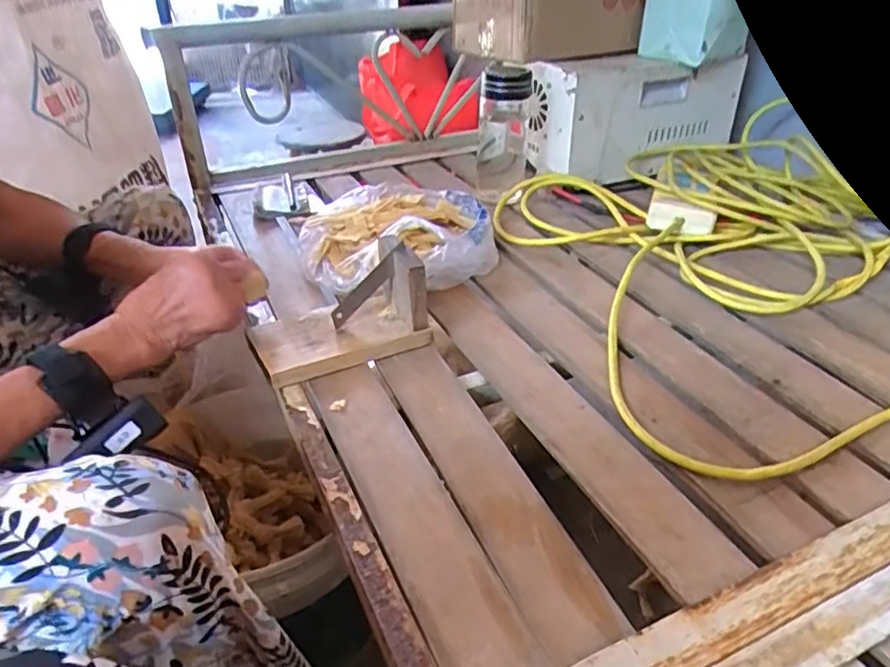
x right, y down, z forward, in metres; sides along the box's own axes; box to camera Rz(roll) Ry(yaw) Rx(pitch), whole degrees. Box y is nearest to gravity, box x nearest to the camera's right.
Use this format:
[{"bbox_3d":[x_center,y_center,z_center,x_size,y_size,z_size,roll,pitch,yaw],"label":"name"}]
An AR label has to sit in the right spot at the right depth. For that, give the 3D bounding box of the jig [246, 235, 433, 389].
[{"bbox_3d":[-0.102,-0.021,0.598,0.160,0.085,0.083,-16,35,-21],"label":"jig"}]

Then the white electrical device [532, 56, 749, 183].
[{"bbox_3d":[0.283,-0.335,0.954,0.316,0.151,0.105,-14,37,-20],"label":"white electrical device"}]

